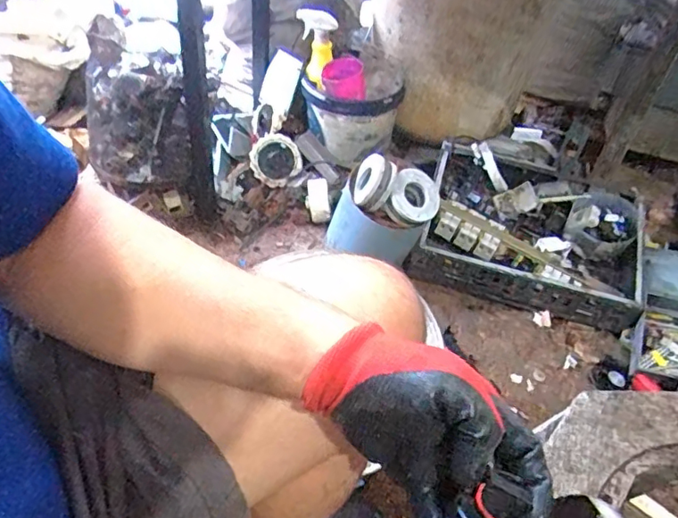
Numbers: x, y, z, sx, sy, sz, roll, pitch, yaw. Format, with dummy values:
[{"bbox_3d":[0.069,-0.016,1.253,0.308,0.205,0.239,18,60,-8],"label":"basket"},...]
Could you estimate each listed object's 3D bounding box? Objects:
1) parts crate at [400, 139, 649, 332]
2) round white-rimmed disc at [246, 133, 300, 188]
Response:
[{"bbox_3d":[0.381,-0.062,1.107,0.430,0.123,0.356,12,45,5],"label":"parts crate"},{"bbox_3d":[-0.133,-0.208,1.139,0.107,0.026,0.103,-1,93,-19],"label":"round white-rimmed disc"}]

